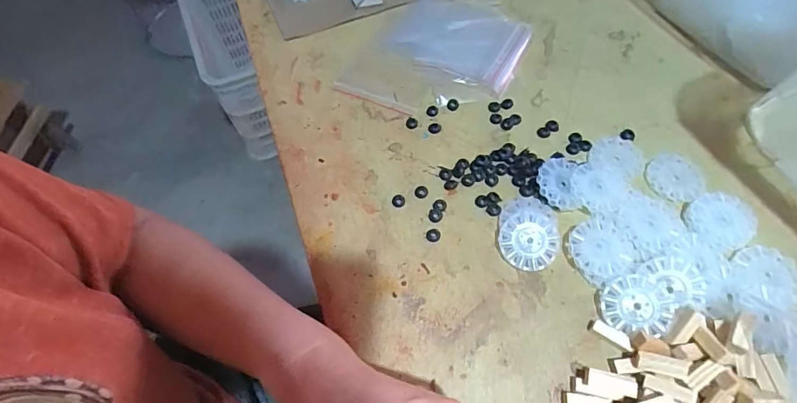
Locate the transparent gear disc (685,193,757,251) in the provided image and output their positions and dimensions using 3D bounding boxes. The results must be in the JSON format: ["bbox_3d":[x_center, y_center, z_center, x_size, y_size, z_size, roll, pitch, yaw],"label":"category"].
[{"bbox_3d":[0.222,0.014,0.291,0.047,0.005,0.039,-12,62,-5],"label":"transparent gear disc"}]

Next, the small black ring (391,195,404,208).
[{"bbox_3d":[0.000,-0.001,0.318,0.010,0.004,0.010,3,60,6],"label":"small black ring"}]

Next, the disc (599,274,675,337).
[{"bbox_3d":[0.149,0.064,0.264,0.039,0.004,0.034,6,76,17],"label":"disc"}]

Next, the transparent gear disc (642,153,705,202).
[{"bbox_3d":[0.209,-0.019,0.317,0.048,0.004,0.039,-32,63,-14],"label":"transparent gear disc"}]

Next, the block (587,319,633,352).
[{"bbox_3d":[0.131,0.082,0.261,0.025,0.007,0.008,31,67,20],"label":"block"}]

